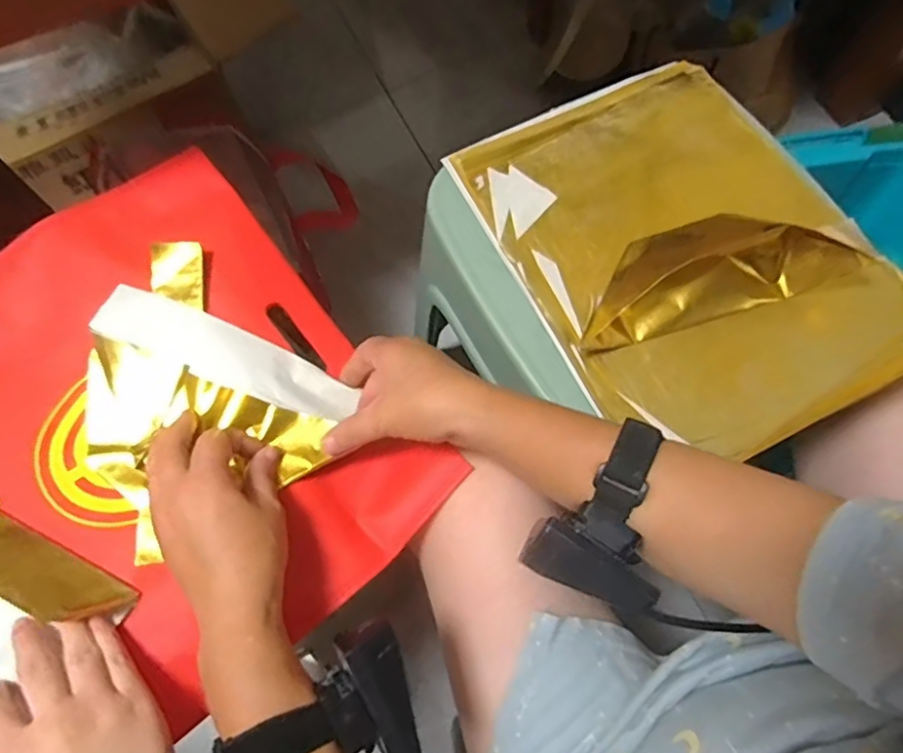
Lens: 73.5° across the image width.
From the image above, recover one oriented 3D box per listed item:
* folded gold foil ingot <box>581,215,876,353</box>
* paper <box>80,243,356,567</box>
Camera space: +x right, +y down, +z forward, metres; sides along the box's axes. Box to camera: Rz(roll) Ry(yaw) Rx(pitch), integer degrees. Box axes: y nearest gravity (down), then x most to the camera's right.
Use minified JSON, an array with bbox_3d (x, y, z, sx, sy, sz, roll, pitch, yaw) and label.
[{"bbox_3d":[0.179,-0.082,0.426,0.187,0.054,0.074,-15,70,-4],"label":"folded gold foil ingot"},{"bbox_3d":[-0.185,0.018,0.430,0.191,0.036,0.163,40,75,14],"label":"paper"}]

